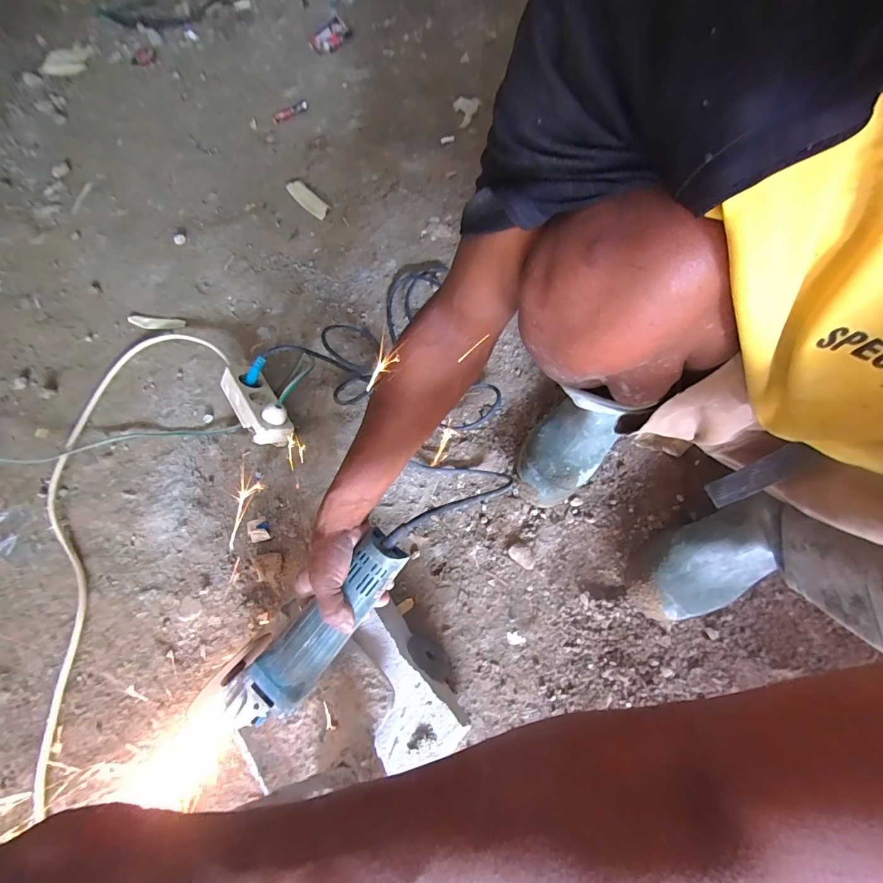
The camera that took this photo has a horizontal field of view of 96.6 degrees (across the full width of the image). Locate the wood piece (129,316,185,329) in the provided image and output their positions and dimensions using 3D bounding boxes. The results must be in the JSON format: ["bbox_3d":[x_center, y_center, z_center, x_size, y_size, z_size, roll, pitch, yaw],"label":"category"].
[{"bbox_3d":[-0.563,-0.234,0.776,0.122,0.006,0.025,7,71,5],"label":"wood piece"}]

